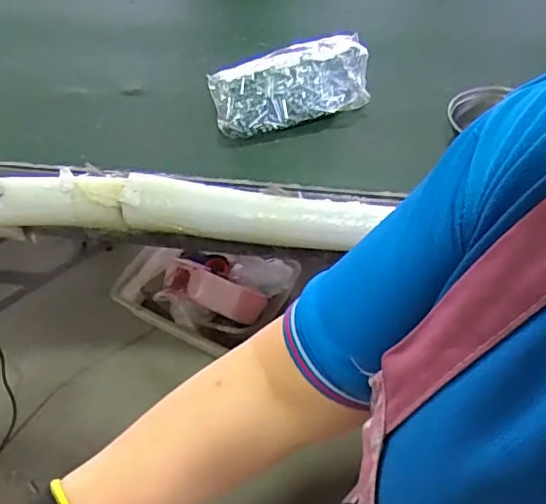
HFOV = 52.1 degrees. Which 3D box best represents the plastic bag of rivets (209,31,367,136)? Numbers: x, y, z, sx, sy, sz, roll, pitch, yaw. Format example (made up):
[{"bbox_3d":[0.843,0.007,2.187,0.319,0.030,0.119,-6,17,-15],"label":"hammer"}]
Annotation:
[{"bbox_3d":[0.030,-0.287,0.948,0.267,0.073,0.150,-13,52,-7],"label":"plastic bag of rivets"}]

